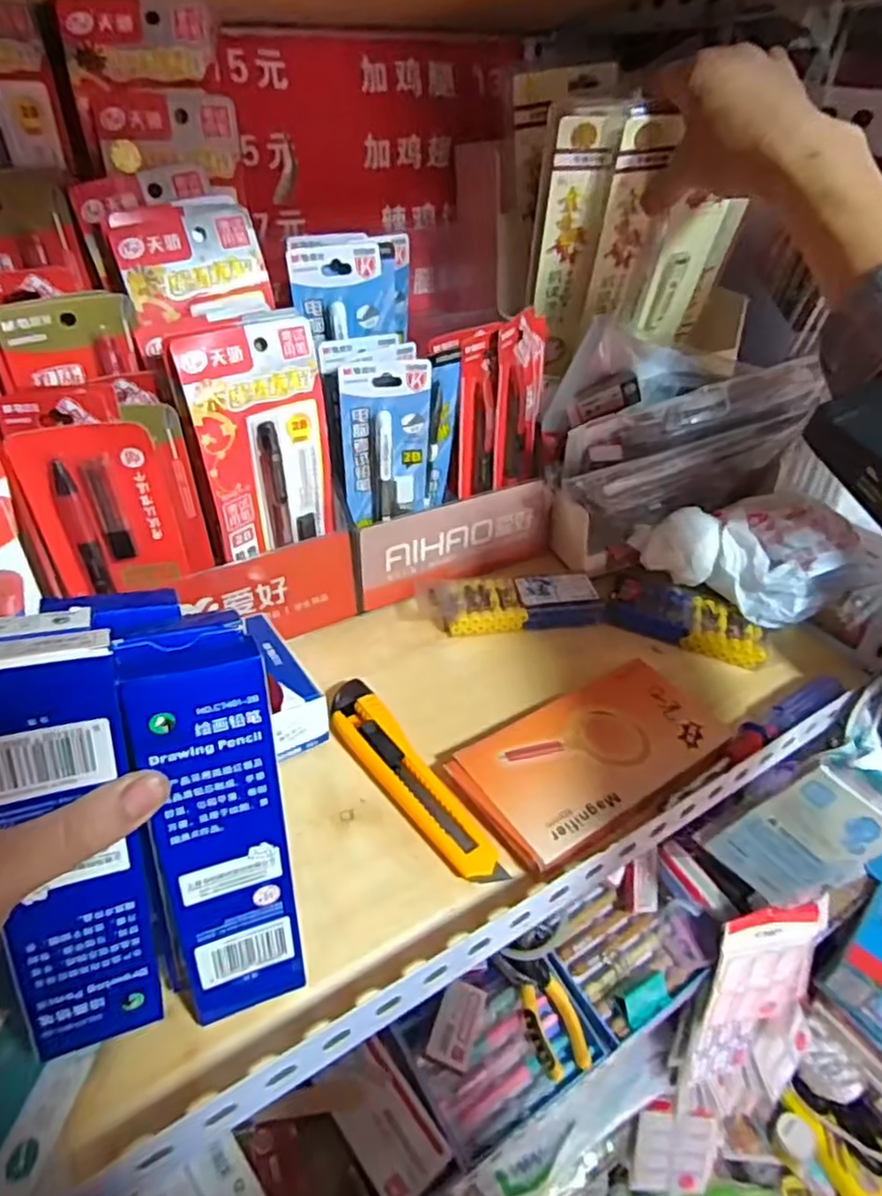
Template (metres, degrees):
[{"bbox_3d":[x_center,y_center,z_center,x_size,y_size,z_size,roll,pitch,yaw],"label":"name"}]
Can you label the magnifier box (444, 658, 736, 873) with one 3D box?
[{"bbox_3d":[0.100,0.093,0.416,0.176,0.017,0.085,-22,41,-29],"label":"magnifier box"}]

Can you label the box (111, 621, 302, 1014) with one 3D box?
[{"bbox_3d":[-0.087,0.097,0.268,0.047,0.184,0.021,-10,24,-21],"label":"box"}]

